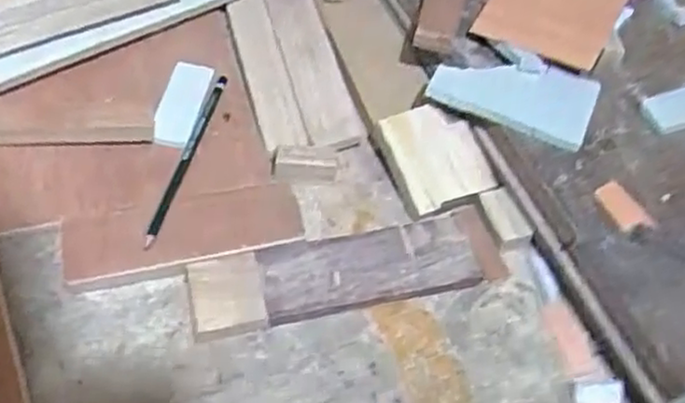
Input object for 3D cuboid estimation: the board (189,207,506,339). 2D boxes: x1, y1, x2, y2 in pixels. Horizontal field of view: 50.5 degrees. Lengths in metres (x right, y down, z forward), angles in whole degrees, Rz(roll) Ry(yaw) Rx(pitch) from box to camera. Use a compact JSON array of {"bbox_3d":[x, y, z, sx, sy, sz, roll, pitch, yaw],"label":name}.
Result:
[{"bbox_3d":[0.004,0.049,0.496,0.211,0.017,0.052,-10,56,-15],"label":"board"}]

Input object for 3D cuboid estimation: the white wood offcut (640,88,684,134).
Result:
[{"bbox_3d":[0.258,-0.072,0.549,0.068,0.007,0.033,-13,57,-17],"label":"white wood offcut"}]

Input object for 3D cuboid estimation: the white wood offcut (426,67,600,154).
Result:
[{"bbox_3d":[0.127,-0.081,0.539,0.115,0.017,0.062,24,55,9],"label":"white wood offcut"}]

